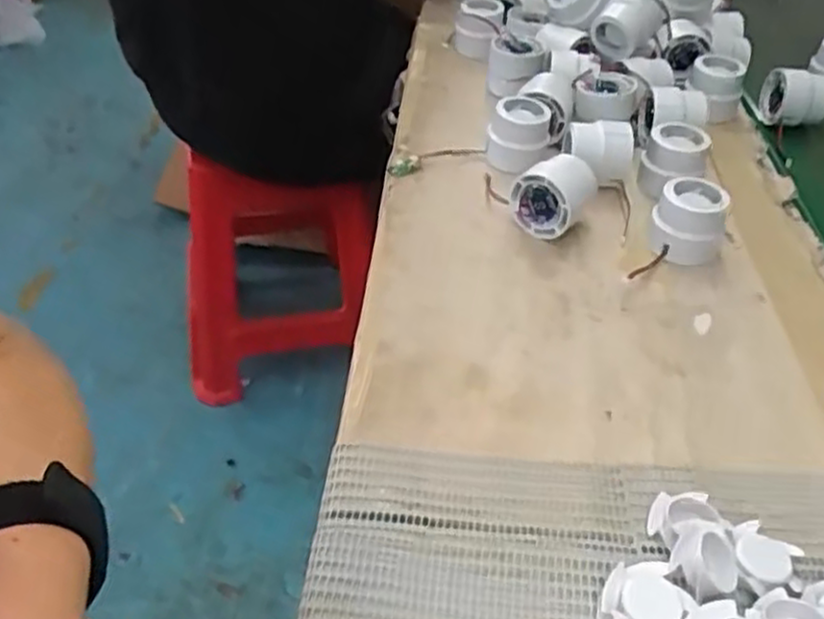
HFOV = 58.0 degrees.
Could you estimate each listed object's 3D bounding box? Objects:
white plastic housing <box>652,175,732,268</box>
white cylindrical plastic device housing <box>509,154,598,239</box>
[{"bbox_3d":[0.214,-0.068,0.576,0.056,0.050,0.048,9,42,6],"label":"white plastic housing"},{"bbox_3d":[0.113,-0.092,0.593,0.053,0.051,0.061,24,46,22],"label":"white cylindrical plastic device housing"}]

